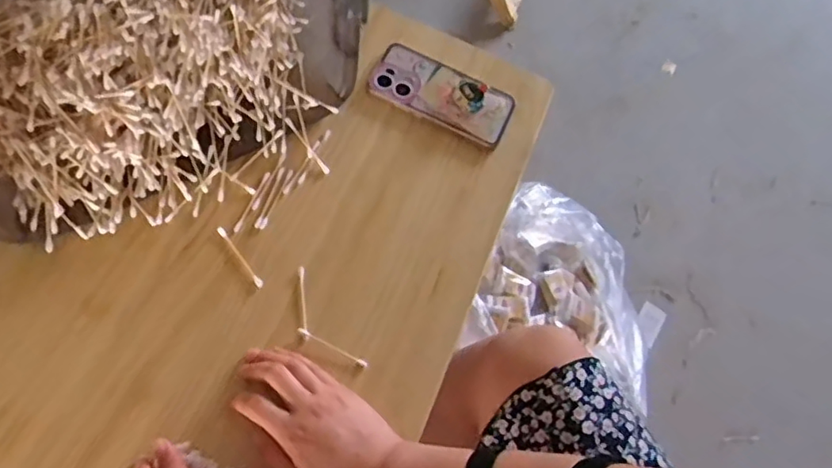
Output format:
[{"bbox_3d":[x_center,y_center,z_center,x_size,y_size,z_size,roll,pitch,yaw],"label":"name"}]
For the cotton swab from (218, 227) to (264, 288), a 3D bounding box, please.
[{"bbox_3d":[-0.168,0.021,0.571,0.007,0.006,0.073,-34,75,-23],"label":"cotton swab"}]

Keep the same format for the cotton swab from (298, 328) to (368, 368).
[{"bbox_3d":[-0.077,0.105,0.550,0.070,0.008,0.008,27,63,3],"label":"cotton swab"}]

